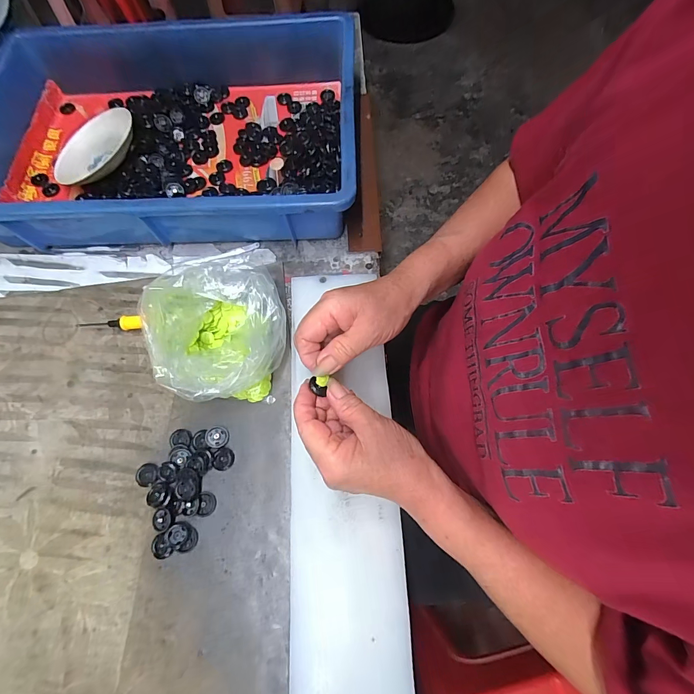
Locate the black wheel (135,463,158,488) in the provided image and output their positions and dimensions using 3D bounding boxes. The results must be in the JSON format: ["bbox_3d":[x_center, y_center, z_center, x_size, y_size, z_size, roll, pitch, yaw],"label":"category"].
[{"bbox_3d":[-0.182,0.117,0.320,0.022,0.006,0.020,0,69,1],"label":"black wheel"}]

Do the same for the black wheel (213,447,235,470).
[{"bbox_3d":[-0.115,0.103,0.324,0.019,0.004,0.020,0,69,1],"label":"black wheel"}]

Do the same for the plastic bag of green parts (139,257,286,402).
[{"bbox_3d":[-0.119,-0.017,0.336,0.120,0.060,0.138,-18,72,-5],"label":"plastic bag of green parts"}]

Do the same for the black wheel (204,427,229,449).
[{"bbox_3d":[-0.123,0.085,0.331,0.020,0.006,0.019,0,69,1],"label":"black wheel"}]

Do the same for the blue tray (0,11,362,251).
[{"bbox_3d":[-0.212,-0.265,0.419,0.440,0.077,0.305,-1,72,1],"label":"blue tray"}]

